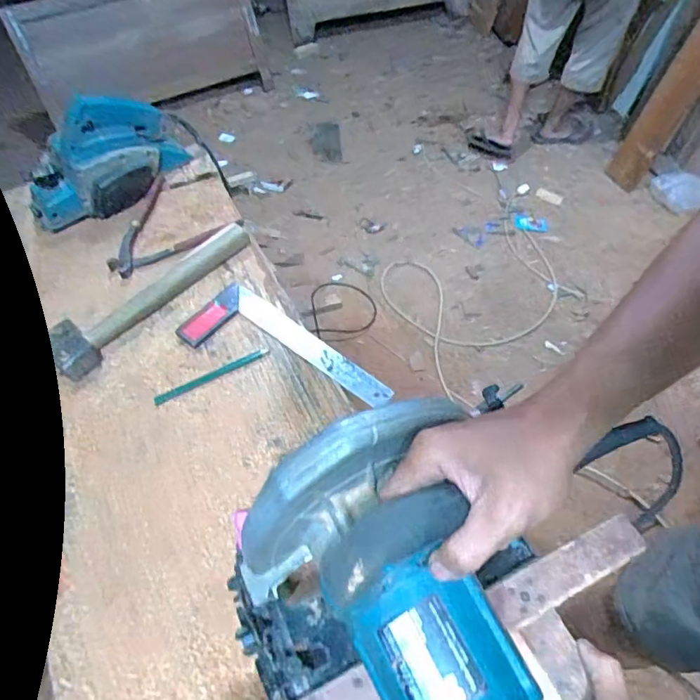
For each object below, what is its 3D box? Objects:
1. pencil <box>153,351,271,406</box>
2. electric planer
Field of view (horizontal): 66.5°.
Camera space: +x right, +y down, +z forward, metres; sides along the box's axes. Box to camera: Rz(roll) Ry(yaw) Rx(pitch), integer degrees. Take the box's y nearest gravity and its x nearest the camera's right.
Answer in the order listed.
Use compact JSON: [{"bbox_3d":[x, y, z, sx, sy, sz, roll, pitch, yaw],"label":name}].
[{"bbox_3d":[-0.189,0.035,0.737,0.164,0.006,0.013,-26,58,-16],"label":"pencil"},{"bbox_3d":[-0.426,-0.330,0.923,0.279,0.145,0.109,-35,57,-22],"label":"electric planer"}]

